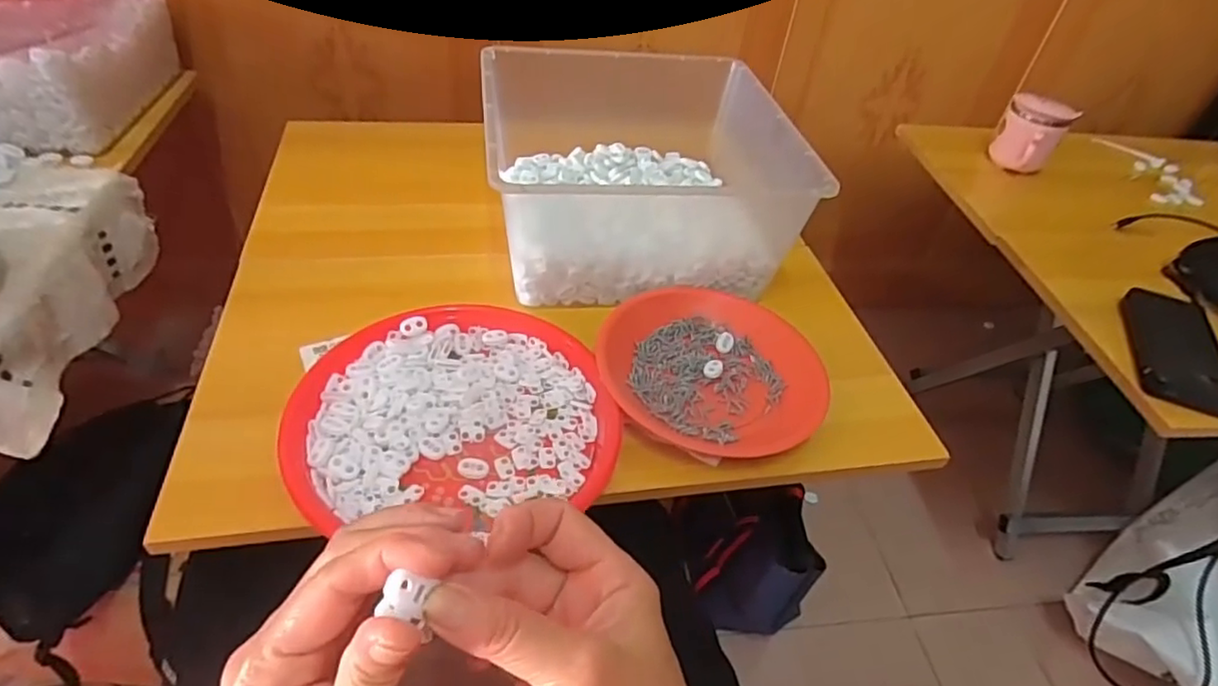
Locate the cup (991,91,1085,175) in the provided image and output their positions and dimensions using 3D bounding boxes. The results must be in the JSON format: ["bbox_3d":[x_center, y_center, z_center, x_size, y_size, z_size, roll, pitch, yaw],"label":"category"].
[{"bbox_3d":[0.580,-0.287,0.894,0.078,0.086,0.085,30,49,22],"label":"cup"}]

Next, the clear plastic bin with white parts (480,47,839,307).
[{"bbox_3d":[0.022,-0.179,0.660,0.279,0.134,0.266,-3,45,-10],"label":"clear plastic bin with white parts"}]

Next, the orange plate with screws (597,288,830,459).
[{"bbox_3d":[0.091,0.019,0.564,0.192,0.027,0.166,15,45,7],"label":"orange plate with screws"}]

